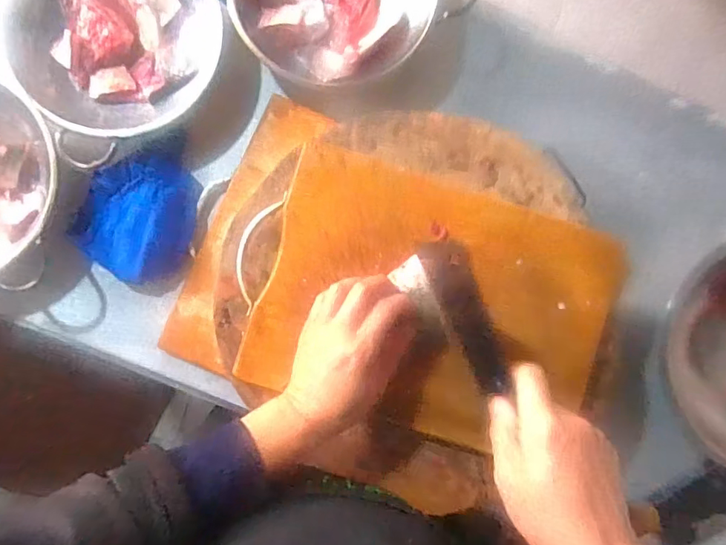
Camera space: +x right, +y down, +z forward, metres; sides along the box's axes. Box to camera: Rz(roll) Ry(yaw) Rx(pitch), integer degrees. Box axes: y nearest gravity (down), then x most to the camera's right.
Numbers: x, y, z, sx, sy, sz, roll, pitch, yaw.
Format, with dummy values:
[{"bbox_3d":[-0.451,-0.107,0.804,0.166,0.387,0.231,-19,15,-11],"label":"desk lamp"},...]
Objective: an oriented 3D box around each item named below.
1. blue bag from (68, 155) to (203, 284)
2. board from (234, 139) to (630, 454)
[{"bbox_3d":[-0.265,-0.065,0.608,0.127,0.043,0.154,25,88,-3],"label":"blue bag"},{"bbox_3d":[0.078,0.035,0.525,0.355,0.019,0.255,18,89,-3],"label":"board"}]

